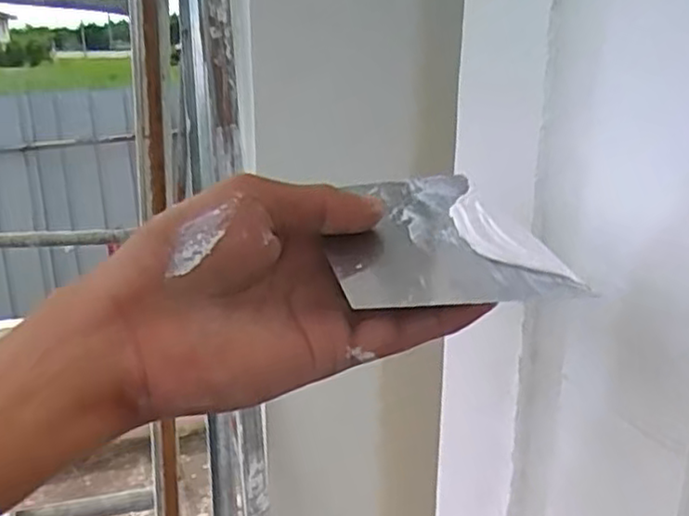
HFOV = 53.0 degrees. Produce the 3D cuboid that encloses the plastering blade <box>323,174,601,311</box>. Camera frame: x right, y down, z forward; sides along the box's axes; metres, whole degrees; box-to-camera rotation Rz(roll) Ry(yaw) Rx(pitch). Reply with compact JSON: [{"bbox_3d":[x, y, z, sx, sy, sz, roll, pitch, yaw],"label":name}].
[{"bbox_3d":[0.036,-0.008,0.288,0.083,0.010,0.108,-8,30,-9],"label":"plastering blade"}]

